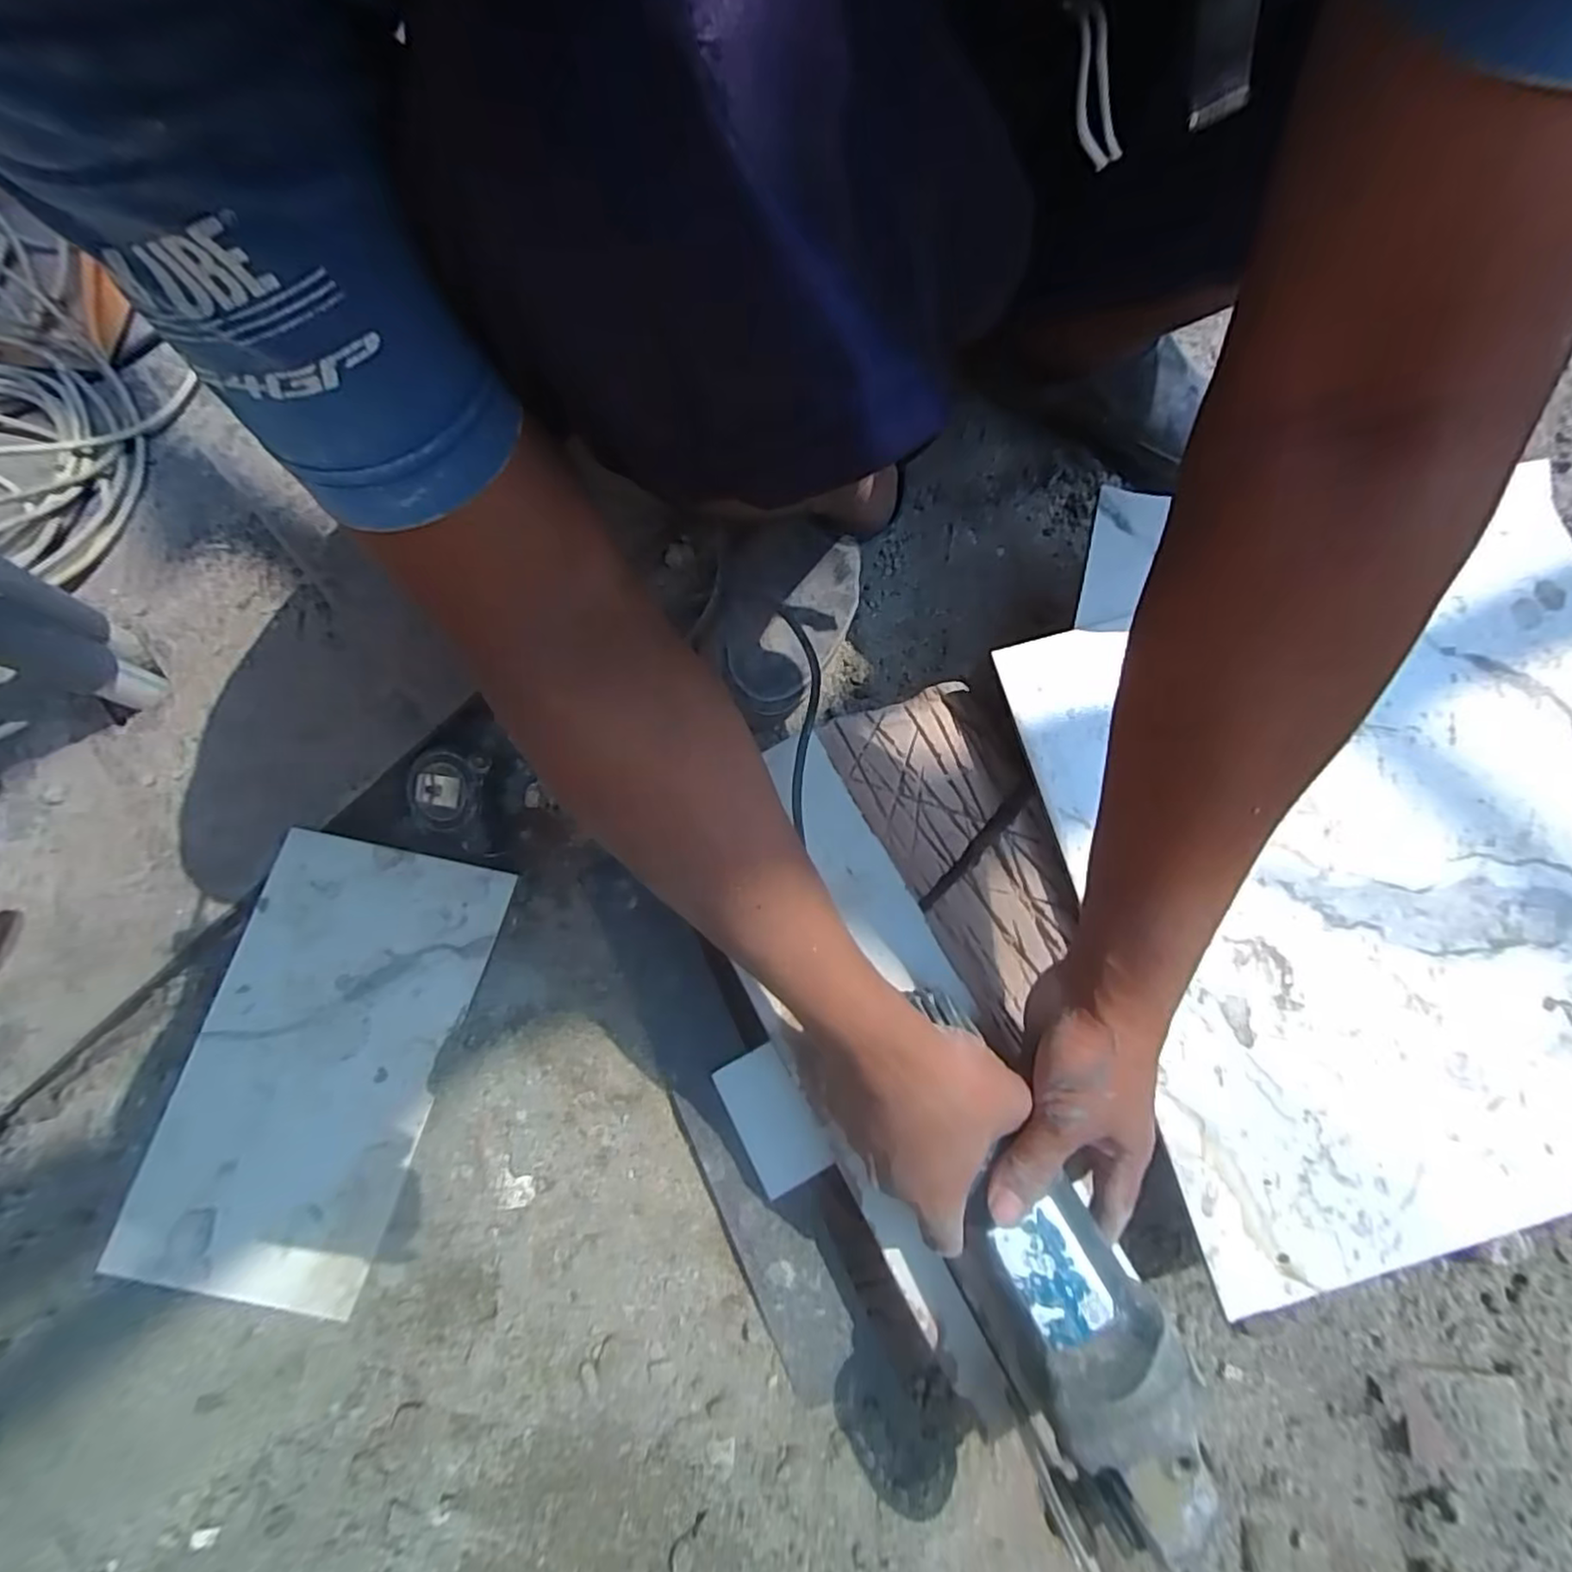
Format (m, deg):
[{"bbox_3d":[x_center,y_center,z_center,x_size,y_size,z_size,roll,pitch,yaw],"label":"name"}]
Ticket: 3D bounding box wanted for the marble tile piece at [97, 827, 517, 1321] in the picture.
[{"bbox_3d":[-0.315,0.180,0.464,0.162,0.009,0.282,12,73,0],"label":"marble tile piece"}]

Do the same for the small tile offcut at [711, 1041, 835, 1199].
[{"bbox_3d":[-0.010,0.224,0.468,0.049,0.012,0.086,-27,78,-4],"label":"small tile offcut"}]

